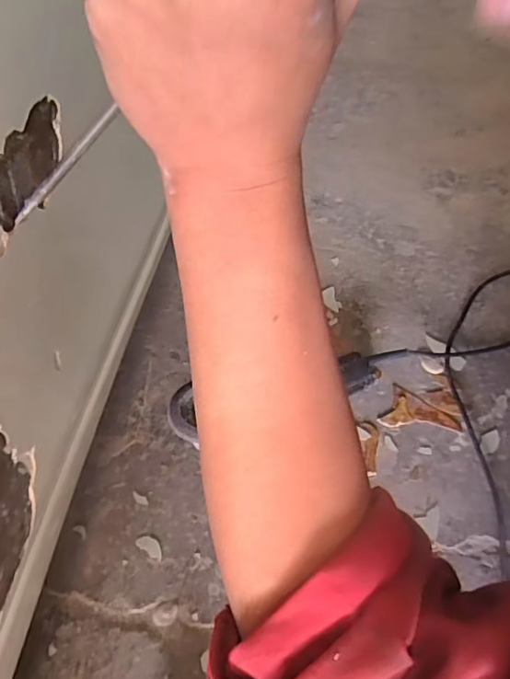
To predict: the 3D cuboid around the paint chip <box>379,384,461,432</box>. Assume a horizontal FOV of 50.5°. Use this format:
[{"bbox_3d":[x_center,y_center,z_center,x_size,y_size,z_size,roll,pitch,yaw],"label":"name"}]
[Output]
[{"bbox_3d":[0.231,0.095,0.759,0.106,0.004,0.062,4,55,6],"label":"paint chip"}]

